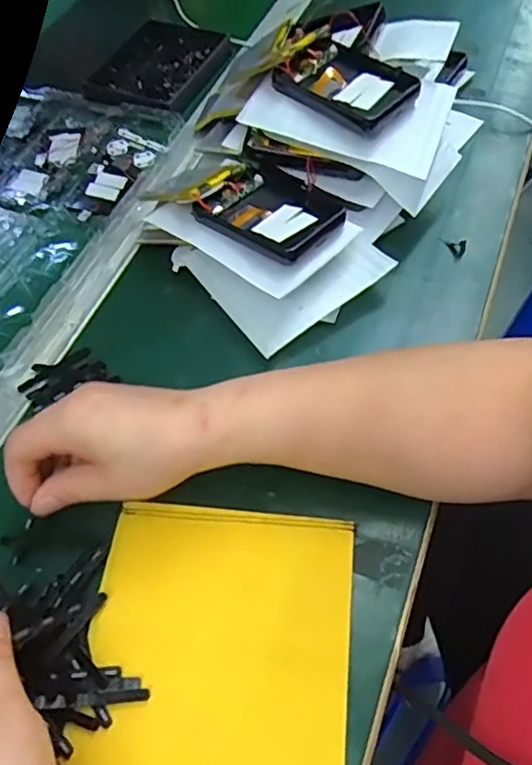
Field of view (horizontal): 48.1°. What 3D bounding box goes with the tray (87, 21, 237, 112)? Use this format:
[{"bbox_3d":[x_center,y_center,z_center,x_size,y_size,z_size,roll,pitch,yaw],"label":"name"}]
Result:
[{"bbox_3d":[-0.121,-0.360,0.668,0.128,0.015,0.173,17,61,13],"label":"tray"}]

